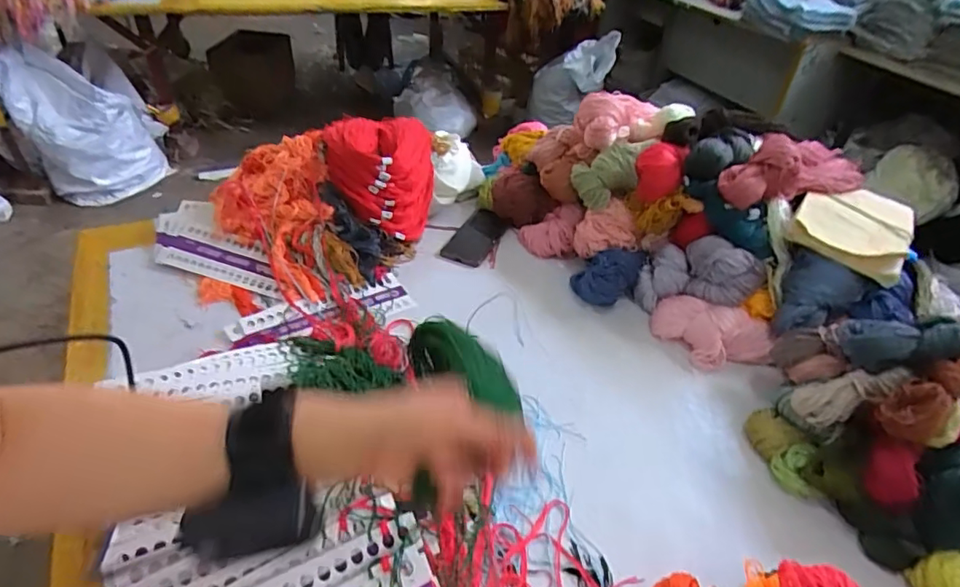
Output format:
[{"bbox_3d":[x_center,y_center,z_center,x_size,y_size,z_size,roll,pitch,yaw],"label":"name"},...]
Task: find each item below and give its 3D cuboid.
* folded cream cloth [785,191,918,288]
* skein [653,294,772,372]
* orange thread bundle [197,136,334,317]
[{"bbox_3d":[0.540,-0.101,0.797,0.146,0.039,0.186,27,45,24],"label":"folded cream cloth"},{"bbox_3d":[0.334,0.057,0.798,0.167,0.062,0.088,23,43,20],"label":"skein"},{"bbox_3d":[-0.344,-0.130,0.882,0.193,0.116,0.312,-3,41,-9],"label":"orange thread bundle"}]

